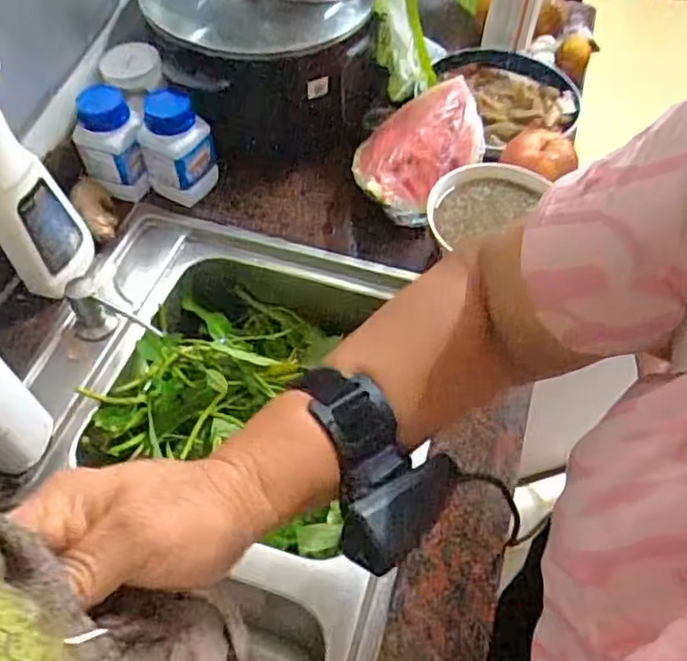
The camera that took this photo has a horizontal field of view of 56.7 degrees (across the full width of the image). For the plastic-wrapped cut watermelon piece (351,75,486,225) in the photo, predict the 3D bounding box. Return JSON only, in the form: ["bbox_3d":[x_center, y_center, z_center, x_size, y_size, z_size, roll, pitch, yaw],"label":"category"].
[{"bbox_3d":[0.078,-0.207,0.707,0.113,0.077,0.160,36,62,22],"label":"plastic-wrapped cut watermelon piece"}]

